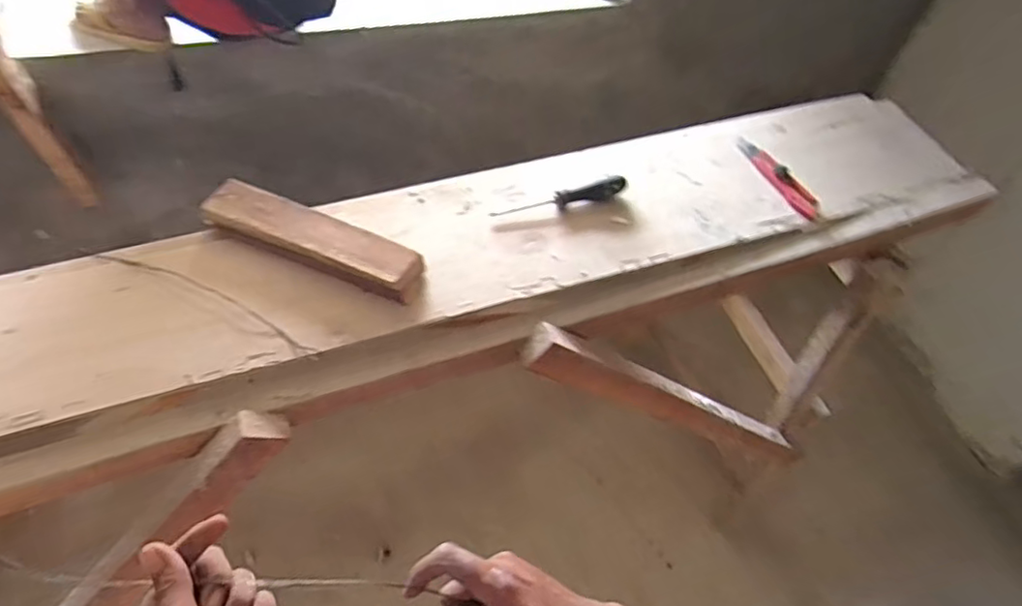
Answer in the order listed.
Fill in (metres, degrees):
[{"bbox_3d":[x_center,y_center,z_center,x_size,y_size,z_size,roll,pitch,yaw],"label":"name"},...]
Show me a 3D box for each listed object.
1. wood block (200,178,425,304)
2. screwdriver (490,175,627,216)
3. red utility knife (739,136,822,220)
[{"bbox_3d":[-0.241,-0.076,0.740,0.282,0.038,0.066,21,55,10],"label":"wood block"},{"bbox_3d":[0.072,-0.143,0.829,0.200,0.031,0.023,-17,58,-17],"label":"screwdriver"},{"bbox_3d":[0.392,-0.186,0.895,0.043,0.012,0.169,-20,59,-19],"label":"red utility knife"}]

